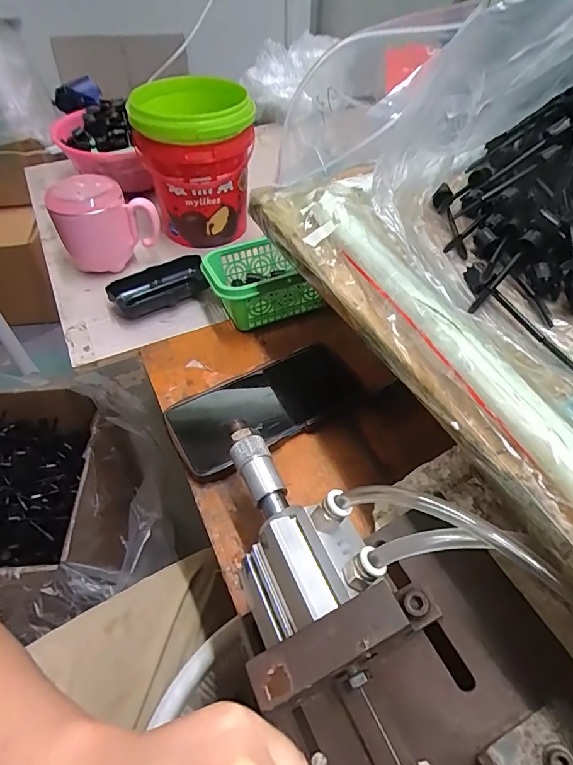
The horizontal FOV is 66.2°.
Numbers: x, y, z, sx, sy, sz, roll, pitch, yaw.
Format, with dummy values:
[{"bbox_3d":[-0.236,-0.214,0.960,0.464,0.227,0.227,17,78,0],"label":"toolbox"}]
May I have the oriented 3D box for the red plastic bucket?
[{"bbox_3d":[-0.107,-0.263,0.532,0.126,0.147,0.141,-12,51,-10],"label":"red plastic bucket"}]

